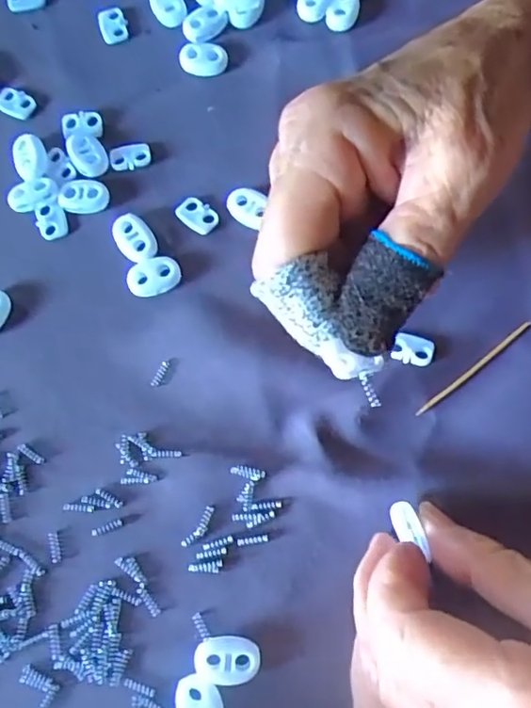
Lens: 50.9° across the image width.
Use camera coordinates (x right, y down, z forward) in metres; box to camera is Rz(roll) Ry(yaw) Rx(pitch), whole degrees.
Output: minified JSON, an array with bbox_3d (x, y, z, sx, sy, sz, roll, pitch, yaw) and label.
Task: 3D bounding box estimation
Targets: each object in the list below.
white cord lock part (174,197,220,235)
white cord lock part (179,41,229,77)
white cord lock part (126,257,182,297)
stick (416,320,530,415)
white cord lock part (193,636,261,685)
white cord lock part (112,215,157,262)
[{"bbox_3d":[-0.030,-0.062,0.246,0.019,0.004,0.012,41,81,12],"label":"white cord lock part"},{"bbox_3d":[-0.029,-0.139,0.263,0.022,0.006,0.015,-2,74,0],"label":"white cord lock part"},{"bbox_3d":[-0.048,-0.033,0.238,0.022,0.005,0.014,-16,75,-1],"label":"white cord lock part"},{"bbox_3d":[0.085,0.005,0.224,0.061,0.004,0.004,-37,77,-9],"label":"stick"},{"bbox_3d":[-0.014,0.109,0.200,0.023,0.007,0.015,3,75,4],"label":"white cord lock part"},{"bbox_3d":[-0.057,-0.050,0.241,0.015,0.005,0.022,-33,76,-5],"label":"white cord lock part"}]

